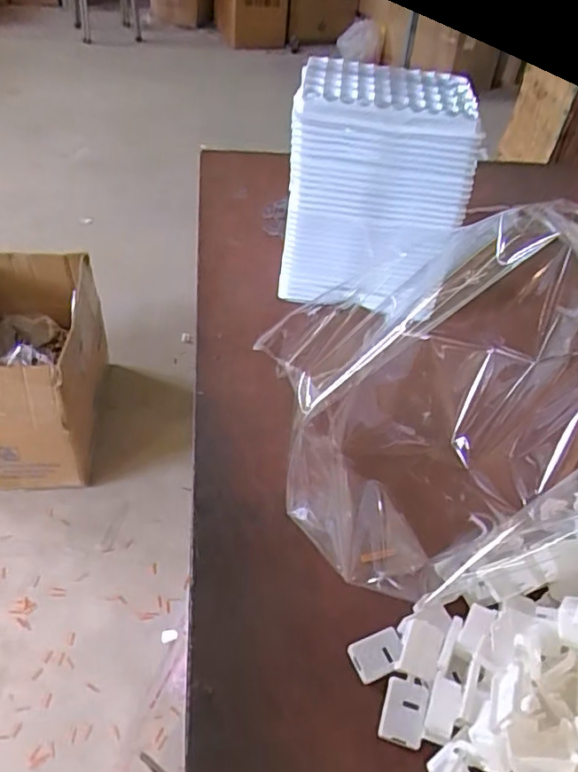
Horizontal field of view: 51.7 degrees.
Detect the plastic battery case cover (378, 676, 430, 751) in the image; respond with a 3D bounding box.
[{"bbox_3d":[0.055,0.154,0.283,0.020,0.004,0.027,15,46,9],"label":"plastic battery case cover"}]

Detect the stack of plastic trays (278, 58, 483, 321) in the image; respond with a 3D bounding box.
[{"bbox_3d":[0.065,-0.145,0.463,0.128,0.166,0.076,7,45,1],"label":"stack of plastic trays"}]

